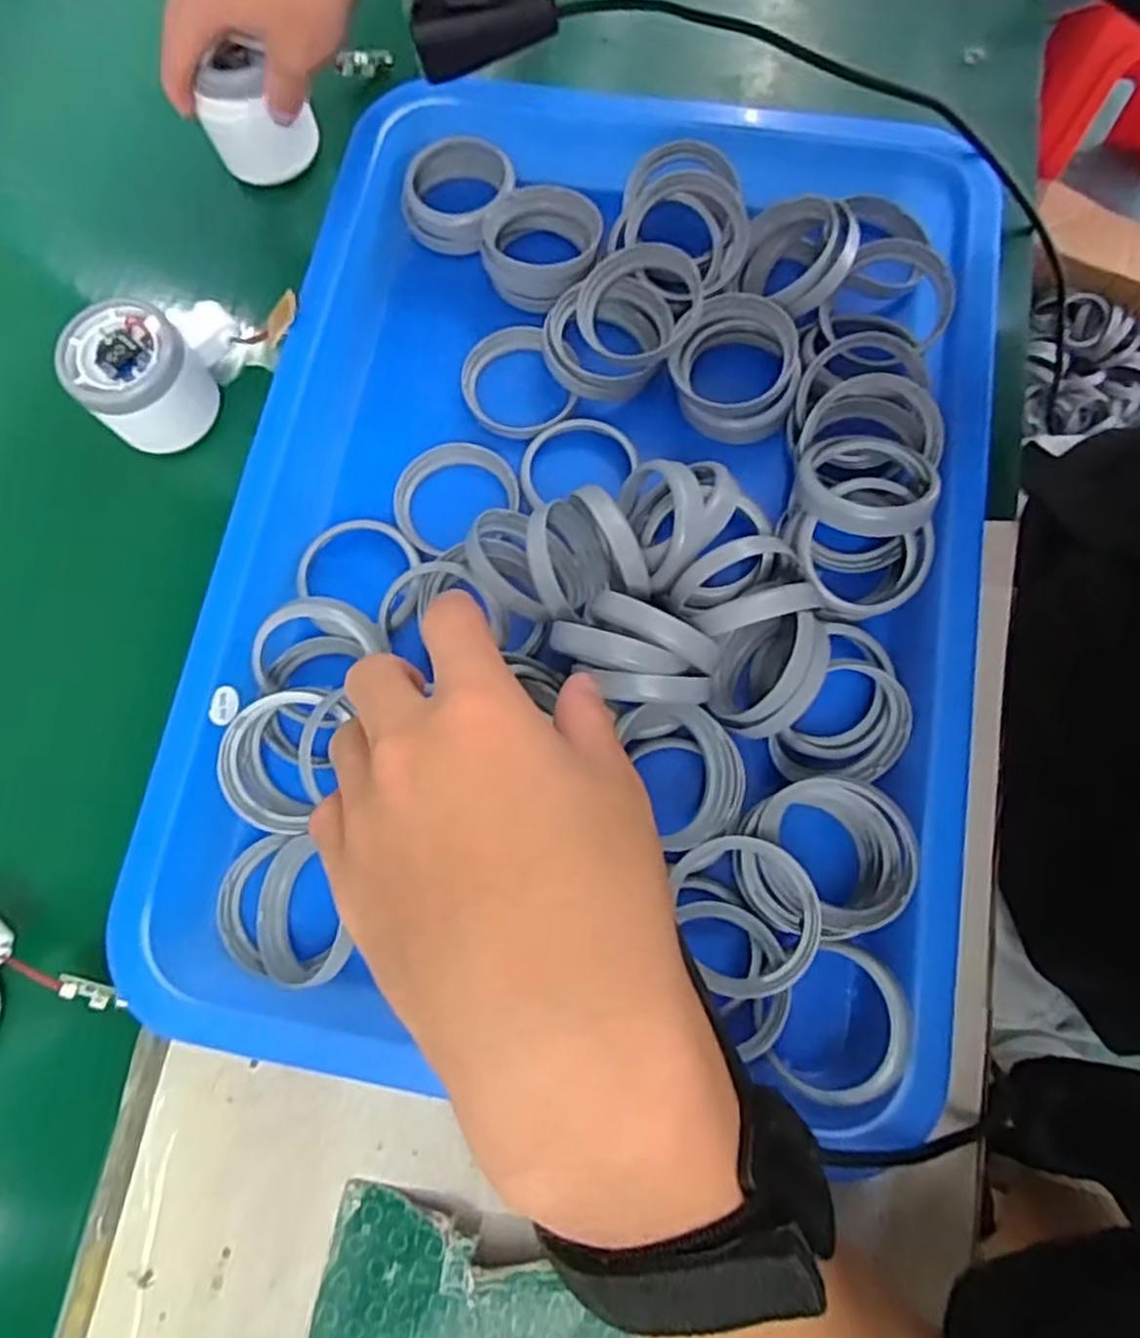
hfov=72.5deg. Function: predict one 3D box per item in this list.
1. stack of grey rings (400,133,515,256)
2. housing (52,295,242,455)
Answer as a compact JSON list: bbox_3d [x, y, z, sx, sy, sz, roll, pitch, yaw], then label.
[{"bbox_3d":[-0.060,-0.256,0.417,0.053,0.020,0.059,8,77,6],"label":"stack of grey rings"},{"bbox_3d":[-0.214,-0.156,0.404,0.053,0.053,0.082,26,79,10],"label":"housing"}]

